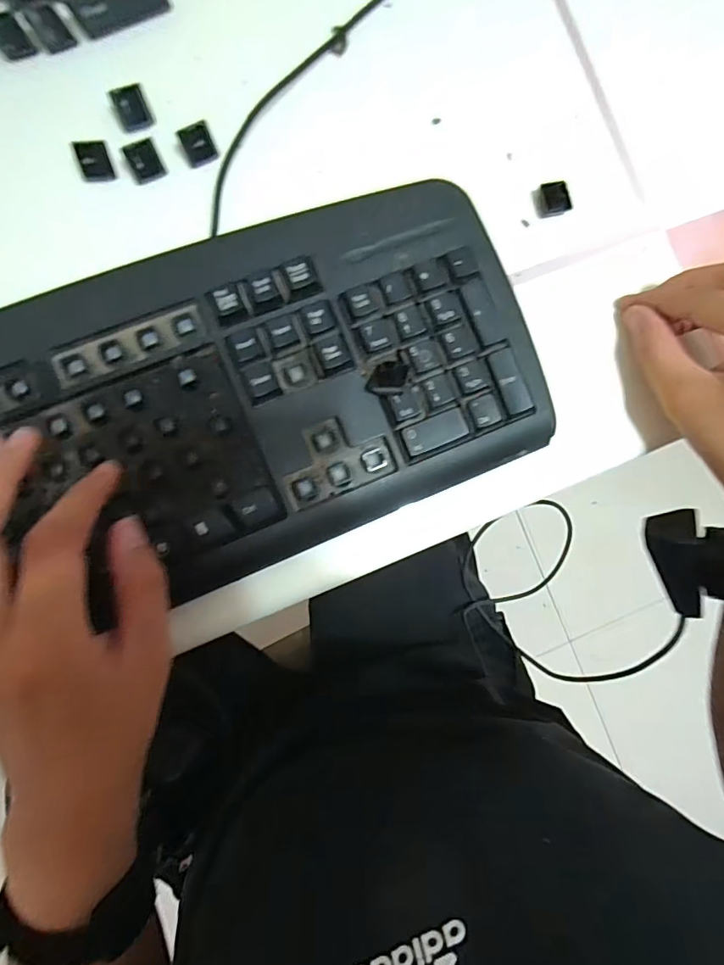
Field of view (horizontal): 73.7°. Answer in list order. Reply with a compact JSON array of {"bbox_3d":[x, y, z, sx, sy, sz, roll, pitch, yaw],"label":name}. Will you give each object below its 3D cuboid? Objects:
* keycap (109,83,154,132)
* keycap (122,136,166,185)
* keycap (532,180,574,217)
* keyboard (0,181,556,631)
[{"bbox_3d":[-0.122,-0.199,0.256,0.017,0.011,0.014,-23,89,-5],"label":"keycap"},{"bbox_3d":[-0.116,-0.171,0.257,0.016,0.012,0.016,-24,89,-5],"label":"keycap"},{"bbox_3d":[0.111,-0.164,0.279,0.021,0.008,0.016,-14,88,-5],"label":"keycap"},{"bbox_3d":[-0.121,-0.016,0.238,0.430,0.023,0.165,-20,88,-5],"label":"keyboard"}]

